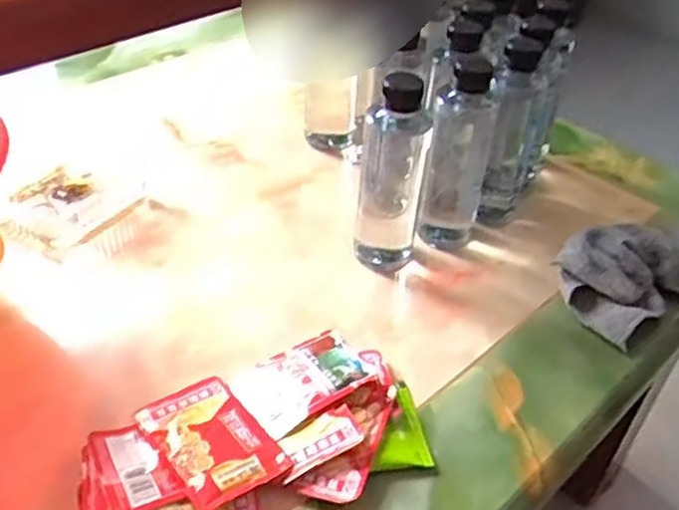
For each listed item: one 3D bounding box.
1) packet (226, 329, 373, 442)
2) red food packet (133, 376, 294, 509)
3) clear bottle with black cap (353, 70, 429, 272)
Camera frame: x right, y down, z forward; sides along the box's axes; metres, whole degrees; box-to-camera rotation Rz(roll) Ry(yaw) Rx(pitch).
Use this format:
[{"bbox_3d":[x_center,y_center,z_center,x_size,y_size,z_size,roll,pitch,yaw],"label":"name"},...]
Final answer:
[{"bbox_3d":[-0.029,0.091,0.525,0.089,0.005,0.070,-30,40,-17],"label":"packet"},{"bbox_3d":[-0.087,0.122,0.483,0.066,0.010,0.100,-25,49,-30],"label":"red food packet"},{"bbox_3d":[0.041,-0.057,0.594,0.051,0.182,0.049,9,41,5],"label":"clear bottle with black cap"}]

